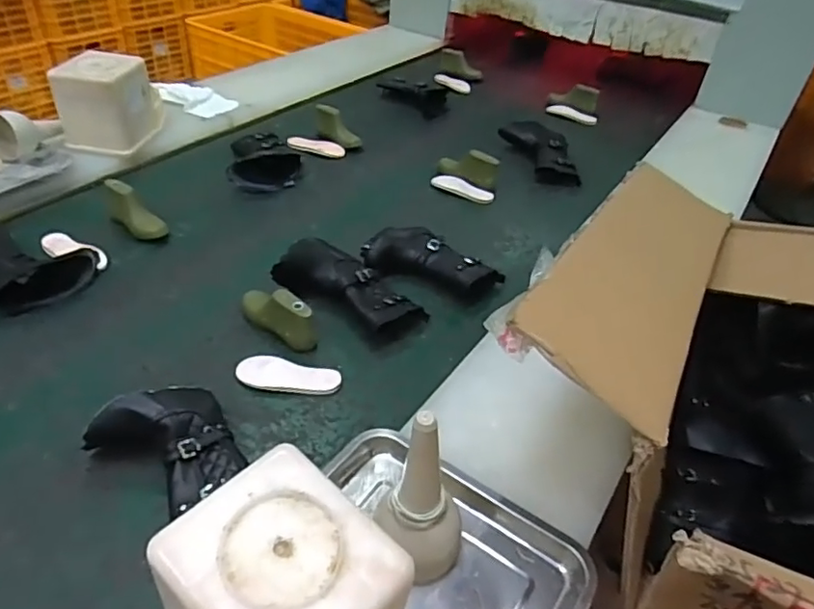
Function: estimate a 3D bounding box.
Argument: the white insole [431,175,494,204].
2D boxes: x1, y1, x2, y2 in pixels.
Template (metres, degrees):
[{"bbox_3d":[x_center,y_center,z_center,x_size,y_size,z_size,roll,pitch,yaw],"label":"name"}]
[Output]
[{"bbox_3d":[0.122,-0.256,1.272,0.150,0.020,0.043,29,45,25],"label":"white insole"}]

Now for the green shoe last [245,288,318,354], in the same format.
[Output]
[{"bbox_3d":[-0.196,0.007,0.868,0.147,0.064,0.047,27,44,23],"label":"green shoe last"}]

